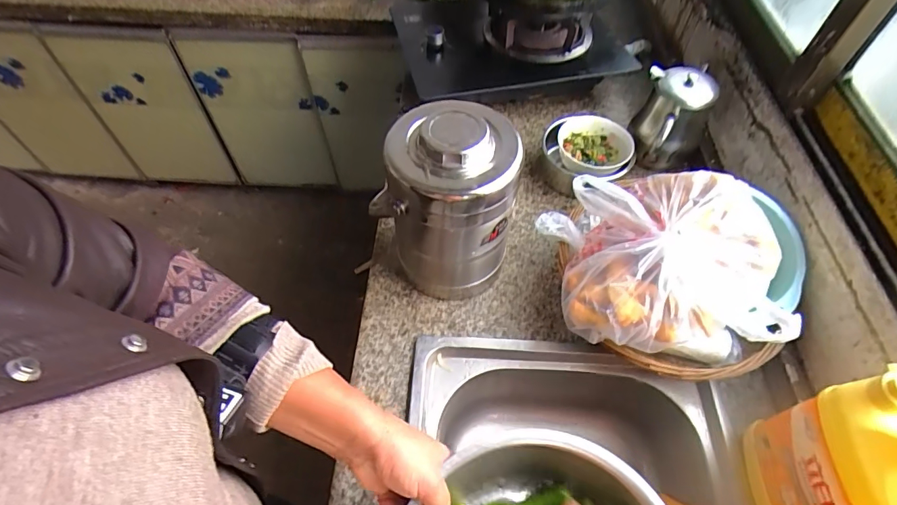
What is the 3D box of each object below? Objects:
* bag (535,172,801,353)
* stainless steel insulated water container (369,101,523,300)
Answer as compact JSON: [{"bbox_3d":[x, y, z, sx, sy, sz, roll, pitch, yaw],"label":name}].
[{"bbox_3d":[0.249,0.011,0.533,0.288,0.127,0.200,19,57,11],"label":"bag"},{"bbox_3d":[-0.004,-0.055,0.597,0.163,0.250,0.133,27,59,16],"label":"stainless steel insulated water container"}]

